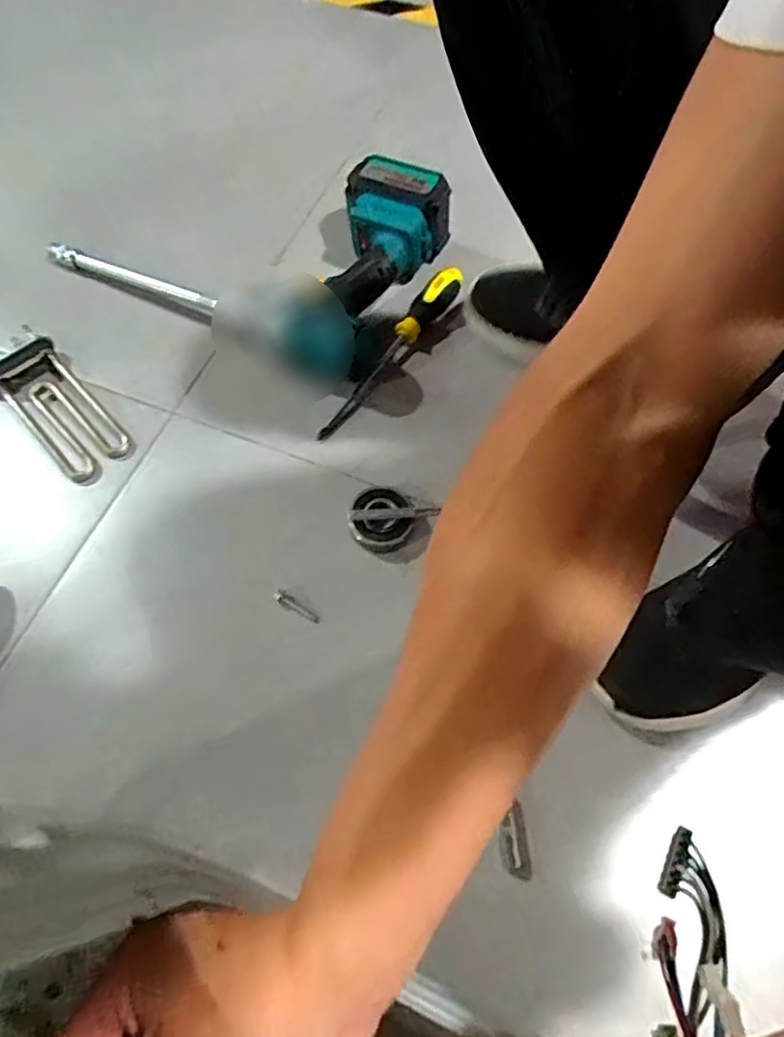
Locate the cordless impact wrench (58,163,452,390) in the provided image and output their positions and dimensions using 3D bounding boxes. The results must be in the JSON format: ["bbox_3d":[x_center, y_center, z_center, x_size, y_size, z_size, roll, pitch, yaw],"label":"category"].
[{"bbox_3d":[-0.147,-0.310,0.650,0.361,0.082,0.252,29,66,12],"label":"cordless impact wrench"}]

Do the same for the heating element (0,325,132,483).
[{"bbox_3d":[-0.329,-0.112,0.587,0.070,0.022,0.173,-38,71,-18],"label":"heating element"}]

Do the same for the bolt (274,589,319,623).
[{"bbox_3d":[-0.081,0.076,0.517,0.042,0.009,0.012,33,67,13],"label":"bolt"}]

